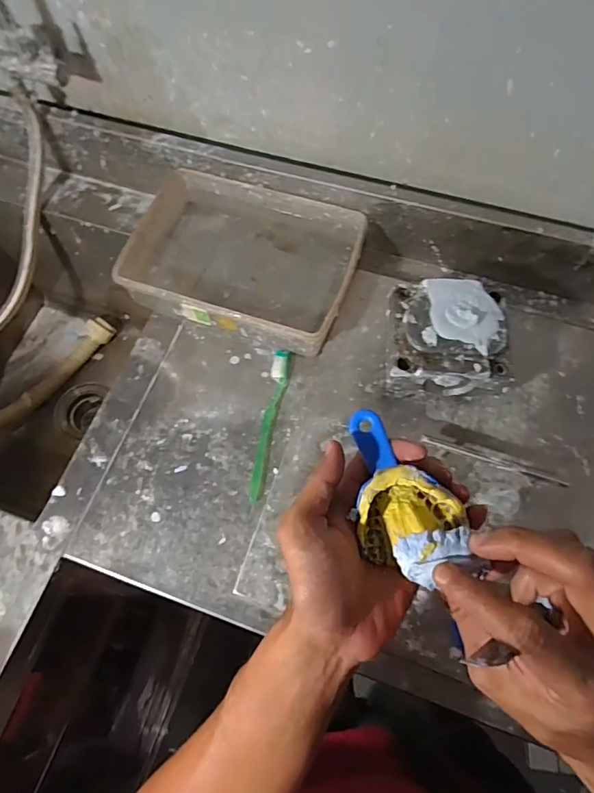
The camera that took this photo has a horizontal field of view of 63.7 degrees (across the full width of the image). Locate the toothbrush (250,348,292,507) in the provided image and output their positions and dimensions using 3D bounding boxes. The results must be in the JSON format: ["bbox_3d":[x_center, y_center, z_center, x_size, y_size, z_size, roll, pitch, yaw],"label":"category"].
[{"bbox_3d":[-0.031,0.030,0.565,0.020,0.012,0.185,8,67,5],"label":"toothbrush"}]

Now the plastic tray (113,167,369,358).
[{"bbox_3d":[-0.068,-0.173,0.619,0.270,0.068,0.194,20,69,10],"label":"plastic tray"}]

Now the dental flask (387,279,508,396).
[{"bbox_3d":[0.162,-0.062,0.535,0.125,0.086,0.114,4,67,3],"label":"dental flask"}]

